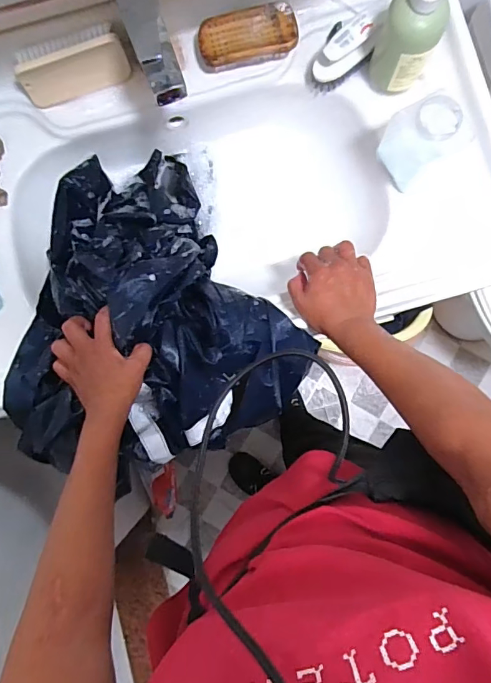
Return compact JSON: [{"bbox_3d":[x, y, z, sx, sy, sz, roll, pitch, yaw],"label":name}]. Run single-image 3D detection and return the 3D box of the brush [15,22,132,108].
[{"bbox_3d":[-0.229,-0.366,0.598,0.138,0.075,0.039,-16,58,2],"label":"brush"}]

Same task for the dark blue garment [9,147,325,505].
[{"bbox_3d":[-0.166,-0.045,0.635,0.356,0.220,0.429,-32,89,1],"label":"dark blue garment"}]

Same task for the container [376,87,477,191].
[{"bbox_3d":[0.223,-0.249,0.577,0.068,0.114,0.076,-24,85,0],"label":"container"}]

